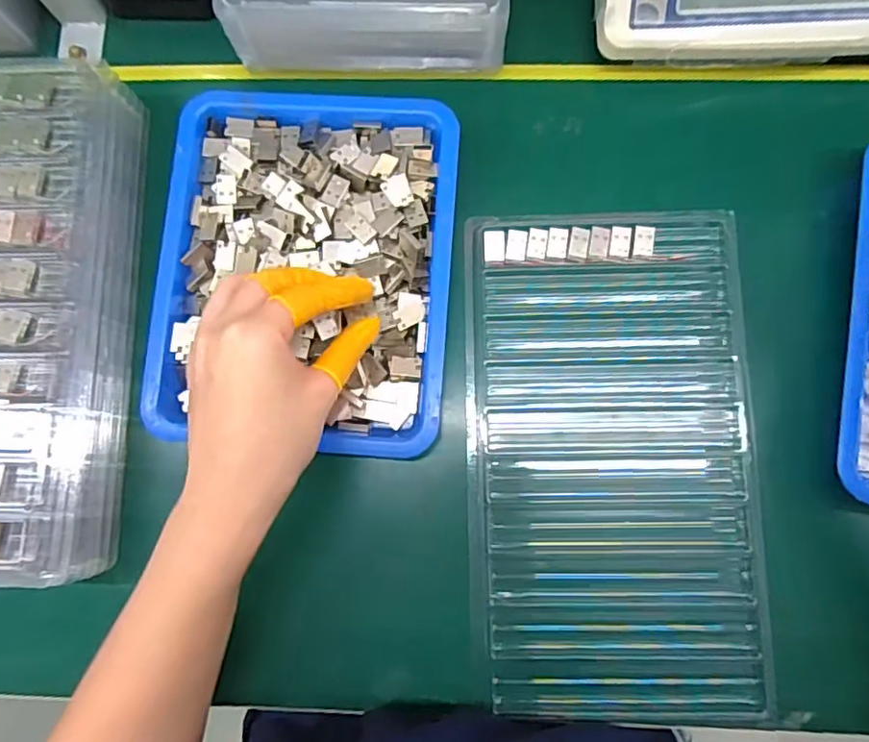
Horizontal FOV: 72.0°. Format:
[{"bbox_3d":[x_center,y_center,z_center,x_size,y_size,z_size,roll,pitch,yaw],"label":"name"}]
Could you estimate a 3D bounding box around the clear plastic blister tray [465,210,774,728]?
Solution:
[{"bbox_3d":[0.102,0.049,0.351,0.160,0.018,0.289,0,83,2],"label":"clear plastic blister tray"}]

